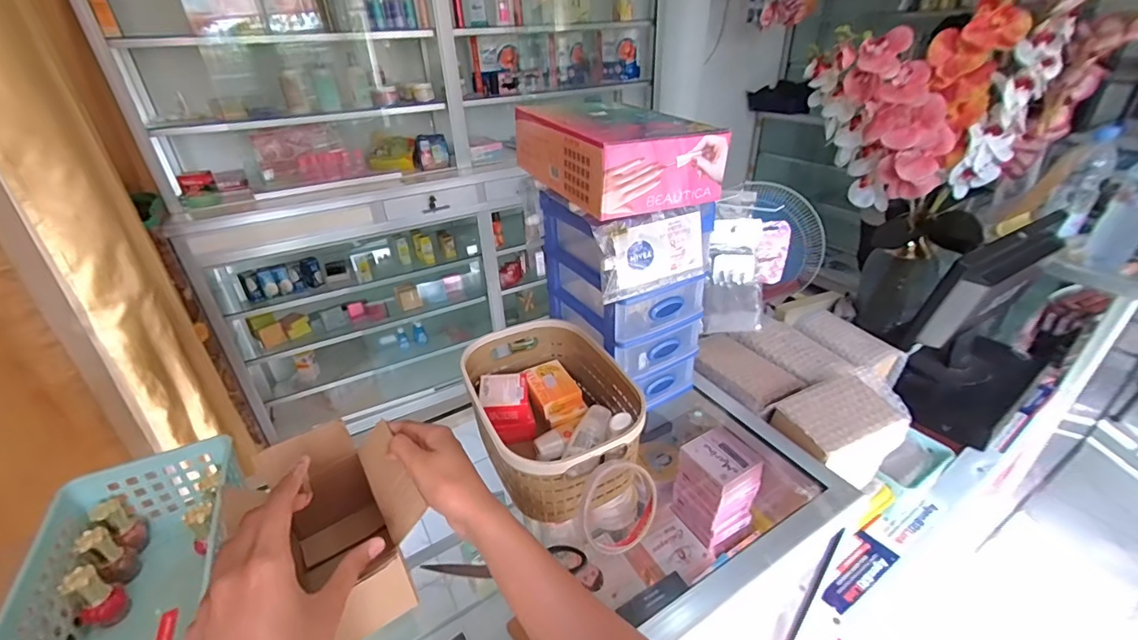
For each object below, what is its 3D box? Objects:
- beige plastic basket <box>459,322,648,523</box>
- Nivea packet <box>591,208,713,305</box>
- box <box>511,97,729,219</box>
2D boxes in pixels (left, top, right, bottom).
[{"bbox_3d":[-0.022,0.105,0.544,0.158,0.092,0.216,-16,34,-21],"label":"beige plastic basket"},{"bbox_3d":[0.093,-0.072,0.496,0.137,0.073,0.024,-15,33,-20],"label":"Nivea packet"},{"bbox_3d":[0.047,-0.179,0.509,0.141,0.071,0.195,-17,34,-23],"label":"box"}]

